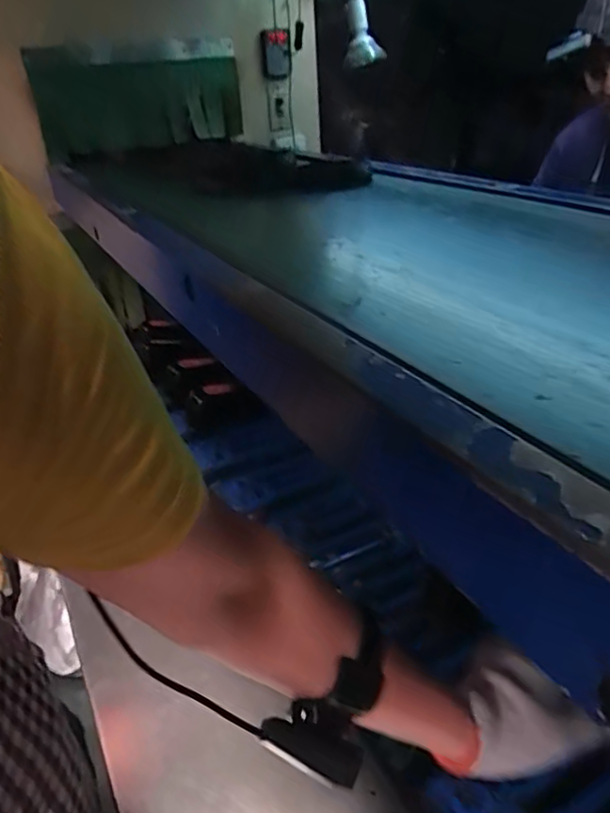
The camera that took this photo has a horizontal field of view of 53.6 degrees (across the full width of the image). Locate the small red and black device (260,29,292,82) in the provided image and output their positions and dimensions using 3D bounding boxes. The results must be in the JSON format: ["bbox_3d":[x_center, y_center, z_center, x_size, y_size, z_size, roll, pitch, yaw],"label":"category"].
[{"bbox_3d":[-0.066,-0.810,1.391,0.084,0.101,0.015,17,42,24],"label":"small red and black device"}]

